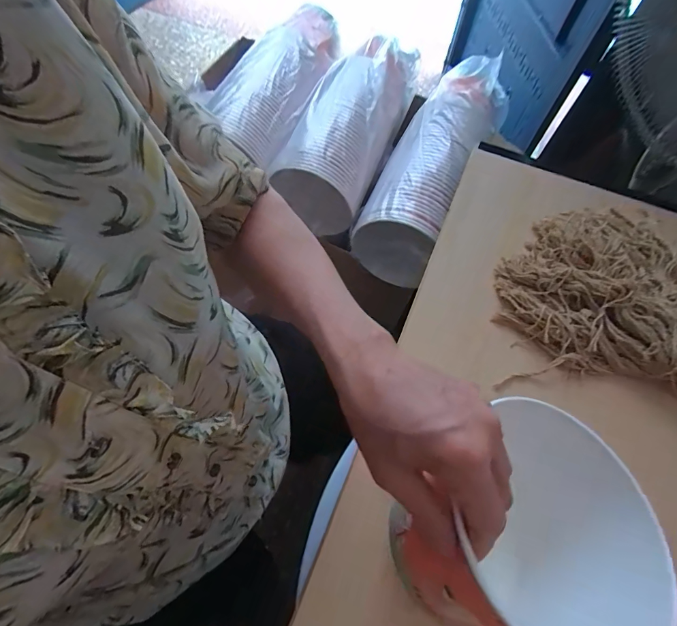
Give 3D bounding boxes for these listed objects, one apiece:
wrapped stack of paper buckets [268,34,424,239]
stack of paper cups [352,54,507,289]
[{"bbox_3d":[0.021,-0.342,0.747,0.156,0.161,0.443,19,66,6],"label":"wrapped stack of paper buckets"},{"bbox_3d":[0.193,-0.303,0.706,0.150,0.118,0.500,27,67,9],"label":"stack of paper cups"}]

